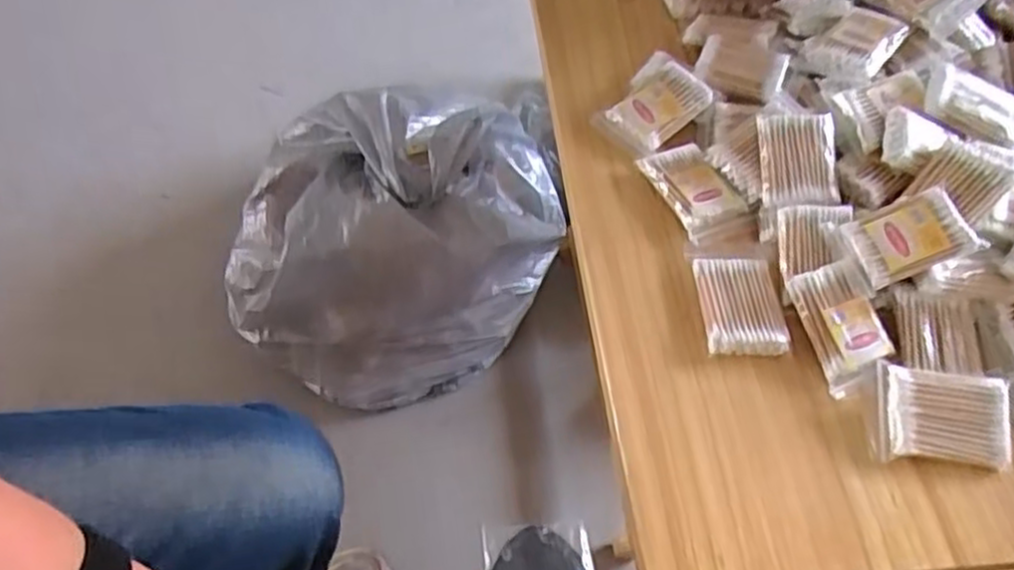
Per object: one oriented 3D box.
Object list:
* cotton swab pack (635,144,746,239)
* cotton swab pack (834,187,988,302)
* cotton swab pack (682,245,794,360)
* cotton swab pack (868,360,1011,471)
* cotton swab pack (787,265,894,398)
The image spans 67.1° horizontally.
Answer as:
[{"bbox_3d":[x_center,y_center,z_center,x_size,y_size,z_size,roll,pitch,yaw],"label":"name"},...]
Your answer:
[{"bbox_3d":[0.147,-0.077,0.607,0.053,0.016,0.084,-18,60,-15],"label":"cotton swab pack"},{"bbox_3d":[0.278,-0.033,0.536,0.079,0.011,0.054,-28,66,12],"label":"cotton swab pack"},{"bbox_3d":[0.167,0.007,0.553,0.061,0.019,0.092,-1,57,-5],"label":"cotton swab pack"},{"bbox_3d":[0.285,0.085,0.506,0.090,0.015,0.062,5,78,8],"label":"cotton swab pack"},{"bbox_3d":[0.235,0.028,0.531,0.052,0.015,0.087,-14,79,-5],"label":"cotton swab pack"}]

